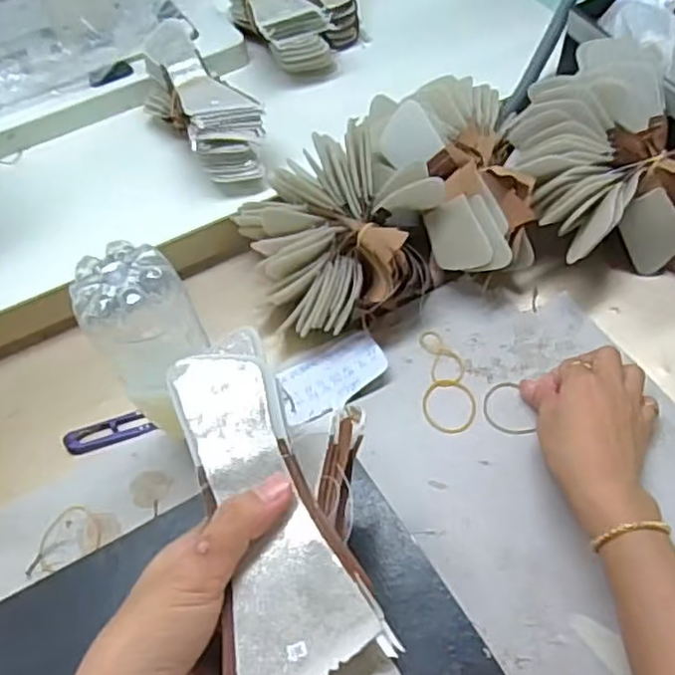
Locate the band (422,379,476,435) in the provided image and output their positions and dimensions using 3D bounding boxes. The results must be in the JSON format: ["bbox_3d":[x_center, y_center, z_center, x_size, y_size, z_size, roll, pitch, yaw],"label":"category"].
[{"bbox_3d":[0.089,0.054,0.547,0.042,0.004,0.048,7,57,11],"label":"band"}]

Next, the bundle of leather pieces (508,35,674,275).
[{"bbox_3d":[0.228,-0.153,0.598,0.154,0.110,0.185,-17,56,-4],"label":"bundle of leather pieces"}]

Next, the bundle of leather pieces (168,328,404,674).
[{"bbox_3d":[-0.024,0.088,0.323,0.076,0.060,0.193,-15,66,-5],"label":"bundle of leather pieces"}]

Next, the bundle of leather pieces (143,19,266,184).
[{"bbox_3d":[-0.133,-0.227,0.682,0.078,0.079,0.185,-30,58,-14],"label":"bundle of leather pieces"}]

